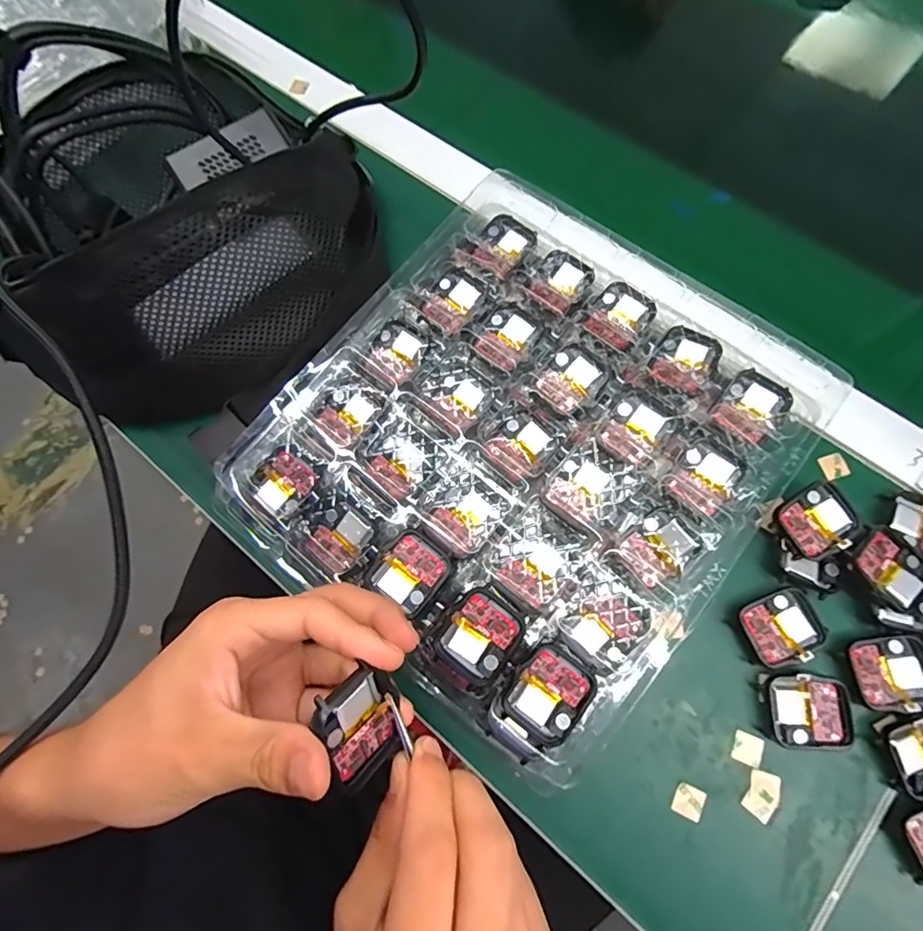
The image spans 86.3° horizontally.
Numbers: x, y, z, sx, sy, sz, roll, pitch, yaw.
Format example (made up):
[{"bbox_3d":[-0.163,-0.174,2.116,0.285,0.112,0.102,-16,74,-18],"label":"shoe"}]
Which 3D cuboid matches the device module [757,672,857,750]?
[{"bbox_3d":[0.192,0.136,0.274,0.043,0.012,0.037,0,72,1],"label":"device module"}]

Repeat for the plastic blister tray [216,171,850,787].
[{"bbox_3d":[0.036,-0.011,0.309,0.266,0.043,0.288,39,77,13],"label":"plastic blister tray"}]

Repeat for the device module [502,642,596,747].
[{"bbox_3d":[0.046,0.118,0.257,0.037,0.011,0.043,38,77,12],"label":"device module"}]

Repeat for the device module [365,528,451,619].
[{"bbox_3d":[-0.028,0.060,0.277,0.035,0.008,0.040,38,77,13],"label":"device module"}]

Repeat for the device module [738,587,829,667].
[{"bbox_3d":[0.187,0.093,0.284,0.042,0.007,0.037,-28,73,-7],"label":"device module"}]

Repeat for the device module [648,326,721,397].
[{"bbox_3d":[0.141,-0.066,0.309,0.035,0.008,0.041,30,75,11],"label":"device module"}]

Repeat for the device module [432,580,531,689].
[{"bbox_3d":[0.011,0.090,0.263,0.038,0.012,0.047,40,77,13],"label":"device module"}]

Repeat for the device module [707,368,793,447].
[{"bbox_3d":[0.176,-0.035,0.298,0.037,0.008,0.041,41,77,13],"label":"device module"}]

